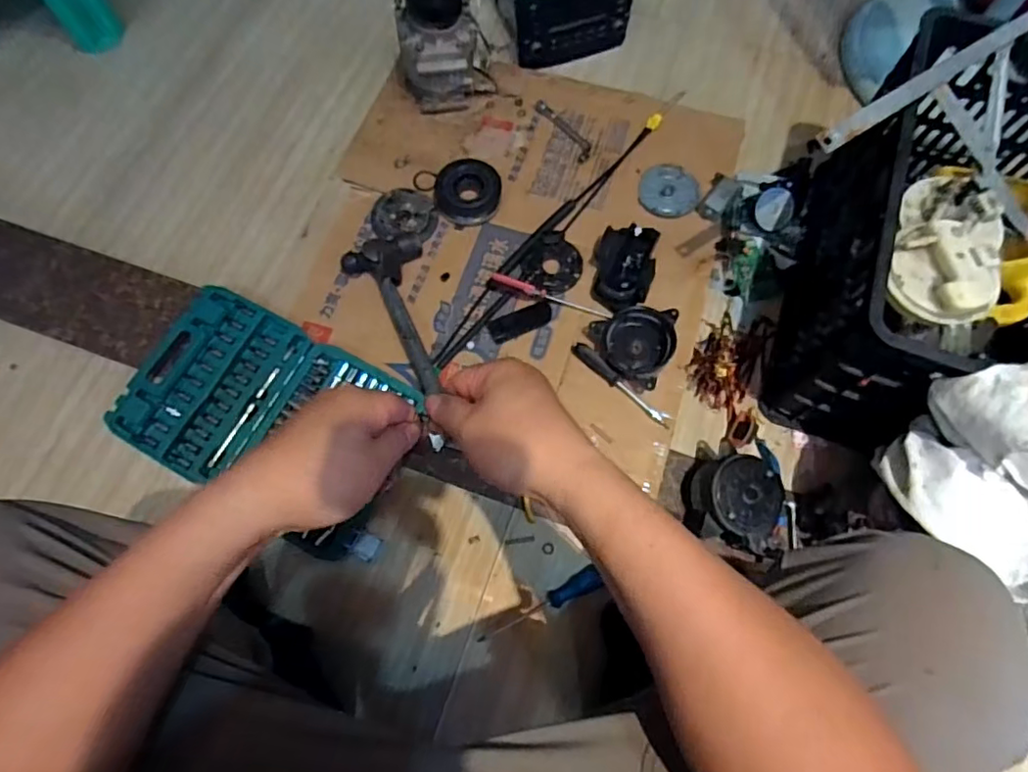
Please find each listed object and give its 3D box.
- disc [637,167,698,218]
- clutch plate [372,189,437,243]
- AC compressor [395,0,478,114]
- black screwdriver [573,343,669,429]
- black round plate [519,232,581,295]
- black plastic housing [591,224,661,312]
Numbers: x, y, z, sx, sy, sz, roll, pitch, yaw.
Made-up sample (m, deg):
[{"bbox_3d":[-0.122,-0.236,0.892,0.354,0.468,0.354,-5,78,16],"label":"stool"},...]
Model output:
[{"bbox_3d":[0.255,-0.322,0.954,0.094,0.006,0.103,-1,66,2],"label":"disc"},{"bbox_3d":[-0.175,-0.275,0.934,0.100,0.011,0.104,-1,66,2],"label":"clutch plate"},{"bbox_3d":[-0.126,-0.561,0.952,0.137,0.182,0.117,-5,71,-4],"label":"AC compressor"},{"bbox_3d":[0.148,-0.002,0.816,0.020,0.021,0.169,-43,71,-15],"label":"black screwdriver"},{"bbox_3d":[0.063,-0.186,0.894,0.087,0.017,0.097,39,74,17],"label":"black round plate"},{"bbox_3d":[0.162,-0.172,0.859,0.084,0.061,0.129,10,71,3],"label":"black plastic housing"}]

